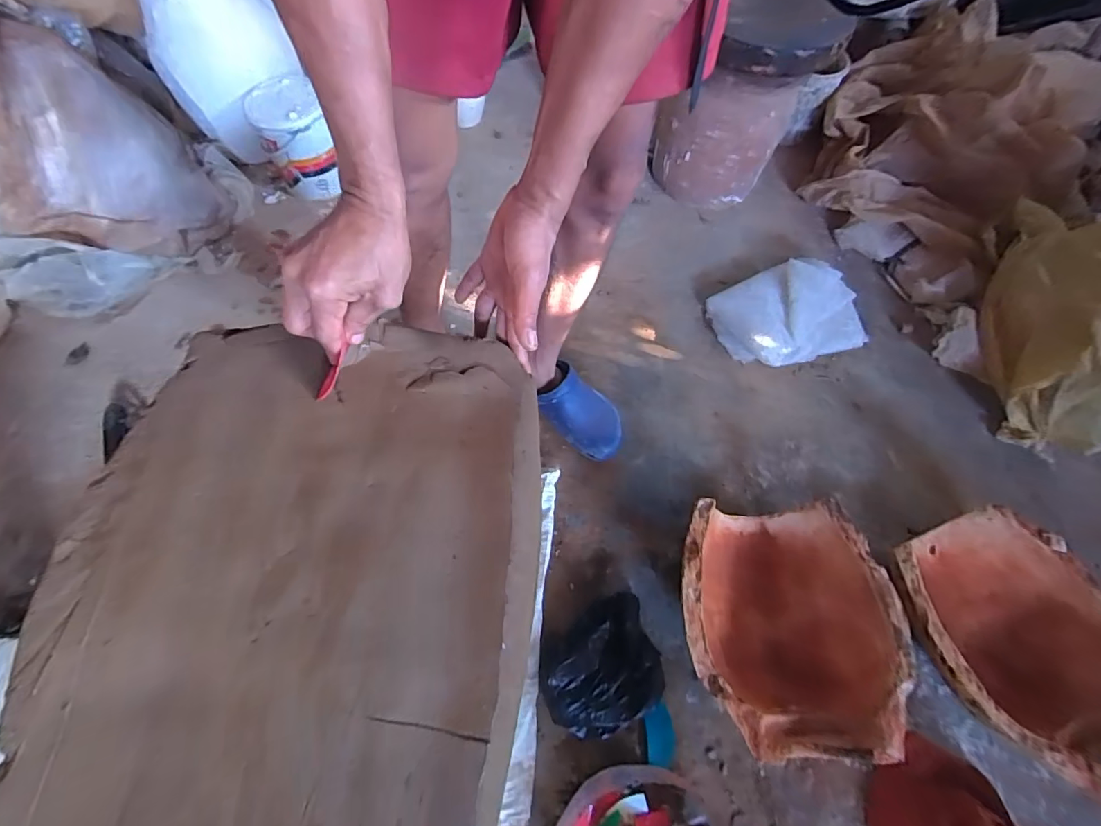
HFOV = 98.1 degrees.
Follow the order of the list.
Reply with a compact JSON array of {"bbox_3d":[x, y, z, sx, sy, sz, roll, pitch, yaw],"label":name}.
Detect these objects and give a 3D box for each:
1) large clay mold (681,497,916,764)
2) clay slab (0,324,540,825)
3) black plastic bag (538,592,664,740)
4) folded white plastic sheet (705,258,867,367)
[{"bbox_3d":[0.334,0.306,0.715,0.287,0.157,0.319,-1,63,-2],"label":"large clay mold"},{"bbox_3d":[-0.185,0.104,0.367,0.333,0.026,0.399,3,63,0],"label":"clay slab"},{"bbox_3d":[0.077,0.384,0.722,0.185,0.062,0.156,-25,66,-14],"label":"black plastic bag"},{"bbox_3d":[0.510,-0.217,1.031,0.297,0.079,0.217,-18,64,-10],"label":"folded white plastic sheet"}]

